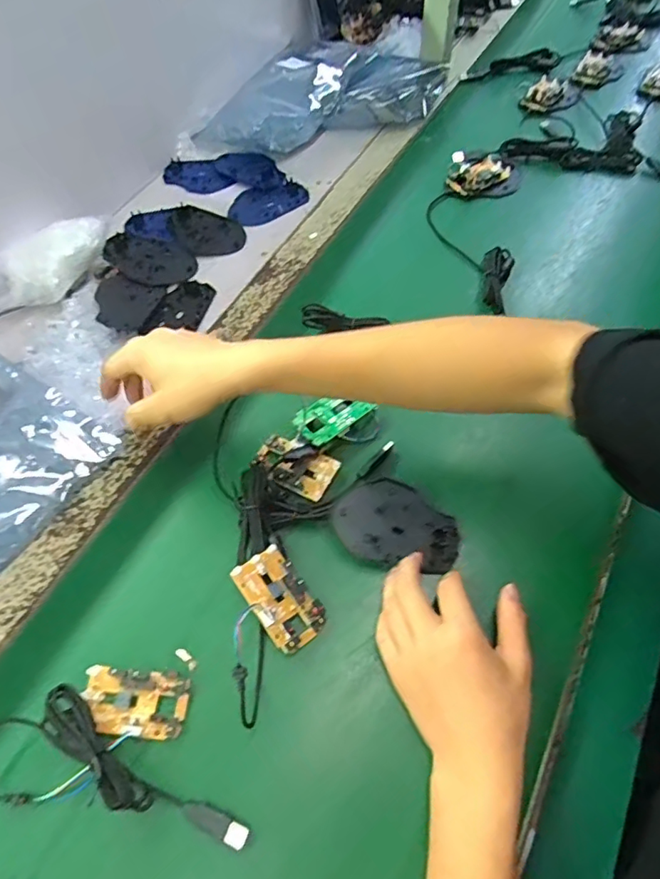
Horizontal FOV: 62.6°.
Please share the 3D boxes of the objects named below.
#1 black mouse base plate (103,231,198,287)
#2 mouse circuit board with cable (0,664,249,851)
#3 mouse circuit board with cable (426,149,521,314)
[{"bbox_3d":[-0.217,-0.222,0.659,0.111,0.011,0.073,17,61,9],"label":"black mouse base plate"},{"bbox_3d":[-0.150,0.212,0.383,0.195,0.026,0.095,8,60,3],"label":"mouse circuit board with cable"},{"bbox_3d":[0.177,-0.275,0.677,0.106,0.028,0.301,12,60,6],"label":"mouse circuit board with cable"}]

